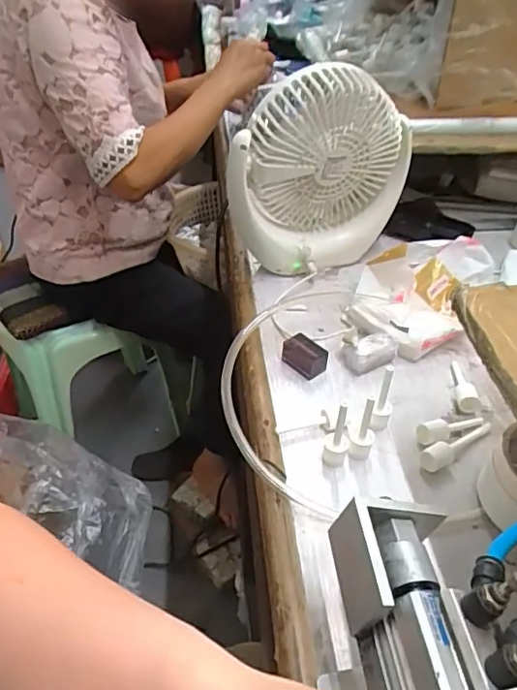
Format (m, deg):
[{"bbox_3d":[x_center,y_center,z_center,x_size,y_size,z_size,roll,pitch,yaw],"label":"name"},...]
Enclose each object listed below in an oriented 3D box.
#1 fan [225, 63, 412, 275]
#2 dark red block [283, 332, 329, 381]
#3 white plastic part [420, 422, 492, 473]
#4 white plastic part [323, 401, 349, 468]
[{"bbox_3d":[0.065,-0.183,0.584,0.196,0.198,0.073,-4,41,-5],"label":"fan"},{"bbox_3d":[0.043,0.010,0.510,0.024,0.023,0.042,-27,48,-28],"label":"dark red block"},{"bbox_3d":[0.163,0.079,0.436,0.078,0.016,0.017,-22,46,-24],"label":"white plastic part"},{"bbox_3d":[0.059,0.066,0.410,0.019,0.060,0.015,27,47,28],"label":"white plastic part"}]

